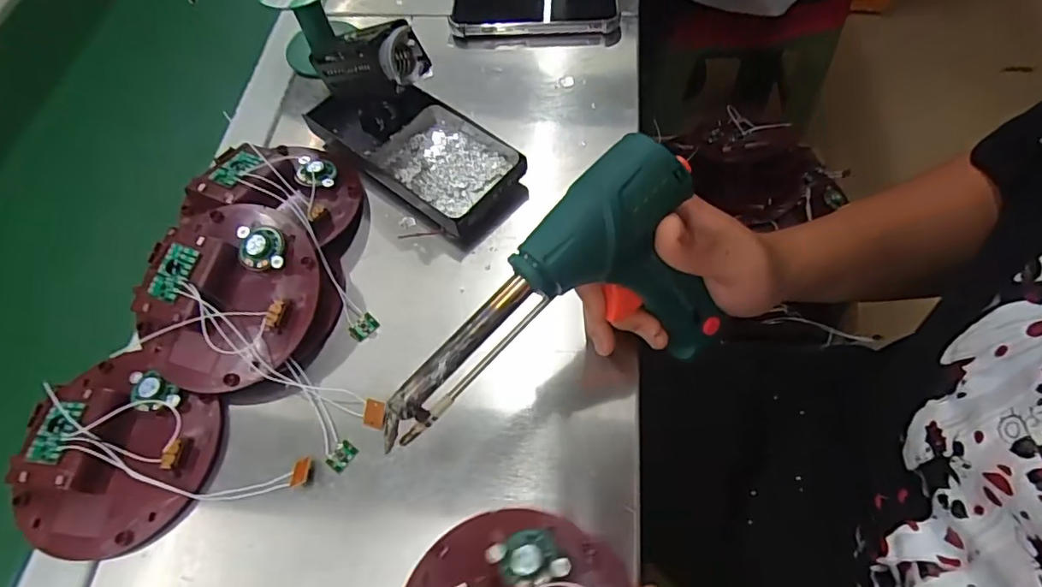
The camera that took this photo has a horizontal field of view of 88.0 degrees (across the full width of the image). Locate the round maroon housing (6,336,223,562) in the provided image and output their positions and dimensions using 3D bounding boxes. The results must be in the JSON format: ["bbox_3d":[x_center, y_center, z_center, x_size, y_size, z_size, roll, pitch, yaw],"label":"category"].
[{"bbox_3d":[-0.239,0.092,0.321,0.105,0.024,0.116,6,62,6],"label":"round maroon housing"}]

